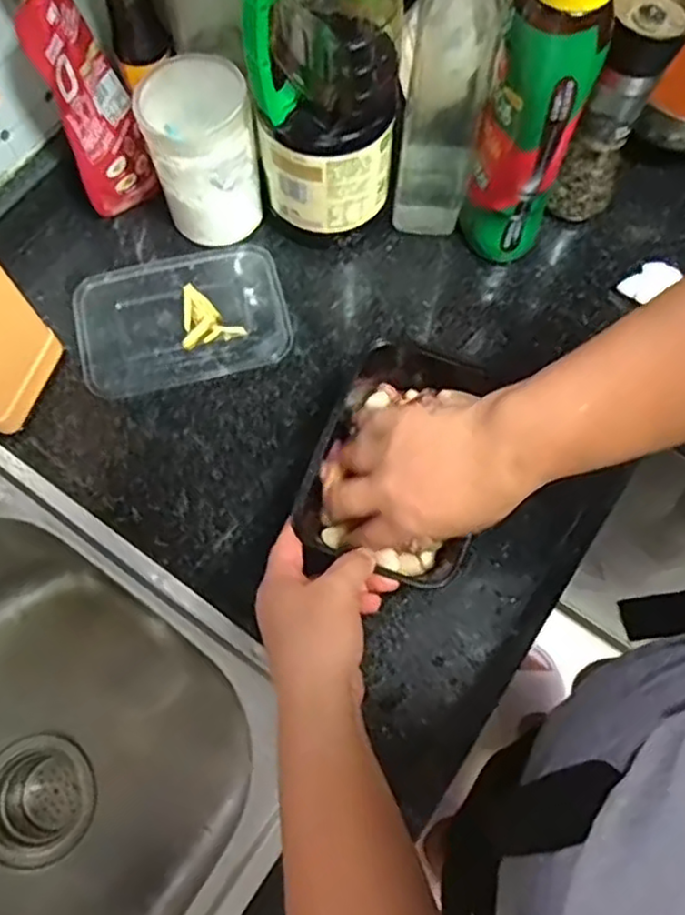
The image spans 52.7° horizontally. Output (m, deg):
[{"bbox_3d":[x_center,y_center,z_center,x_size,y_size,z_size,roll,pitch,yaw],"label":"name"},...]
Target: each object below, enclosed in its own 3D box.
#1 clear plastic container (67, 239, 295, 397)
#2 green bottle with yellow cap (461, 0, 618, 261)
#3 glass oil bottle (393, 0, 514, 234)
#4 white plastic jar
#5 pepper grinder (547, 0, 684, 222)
[{"bbox_3d":[-0.134,-0.117,0.574,0.169,0.009,0.118,-15,70,-6],"label":"clear plastic container"},{"bbox_3d":[0.134,-0.240,0.500,0.064,0.245,0.061,15,70,5],"label":"green bottle with yellow cap"},{"bbox_3d":[0.075,-0.278,0.484,0.059,0.300,0.061,3,70,1],"label":"glass oil bottle"},{"bbox_3d":[-0.111,-0.240,0.559,0.078,0.119,0.087,-21,71,-8],"label":"white plastic jar"},{"bbox_3d":[0.210,-0.267,0.545,0.051,0.180,0.059,20,71,7],"label":"pepper grinder"}]

